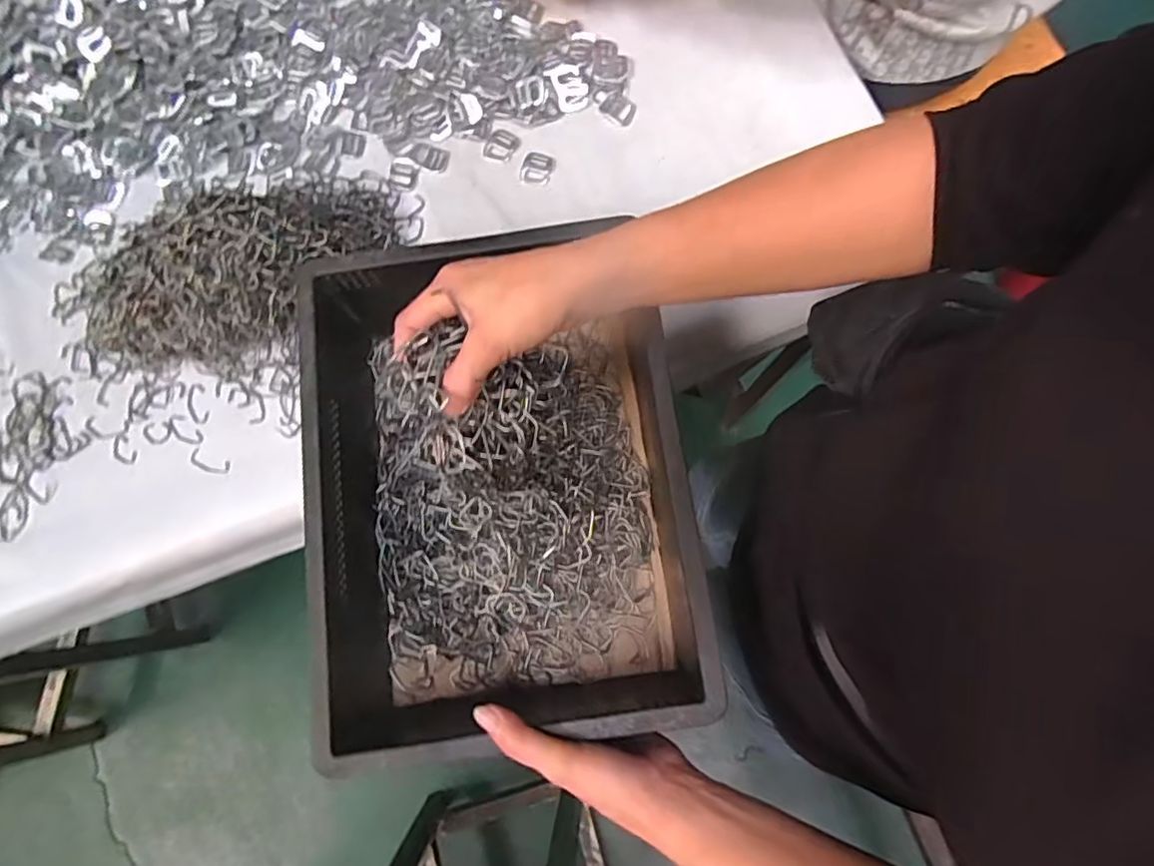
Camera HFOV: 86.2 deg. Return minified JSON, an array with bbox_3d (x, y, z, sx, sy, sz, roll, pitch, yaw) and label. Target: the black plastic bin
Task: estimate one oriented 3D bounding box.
[{"bbox_3d":[-0.062,0.035,0.449,0.247,0.108,0.330,-10,77,-1],"label":"black plastic bin"}]

